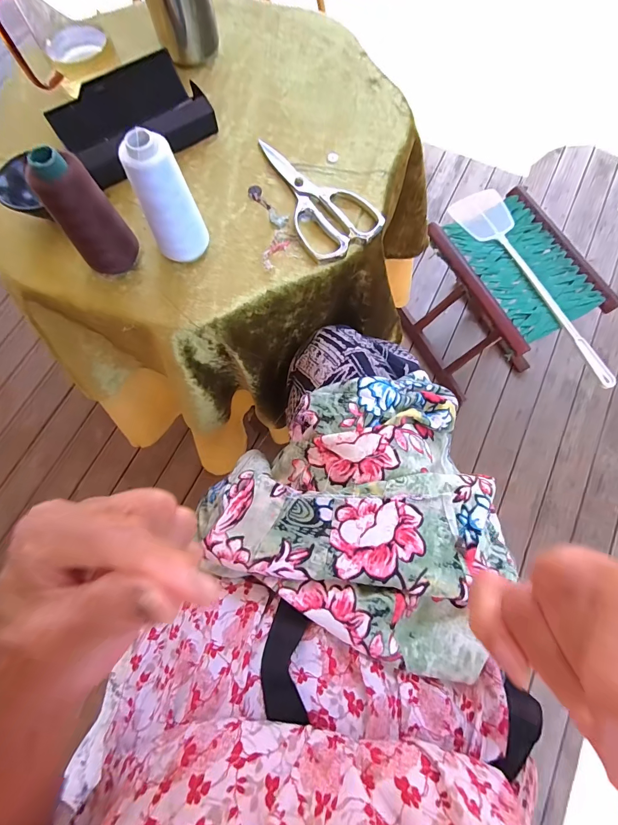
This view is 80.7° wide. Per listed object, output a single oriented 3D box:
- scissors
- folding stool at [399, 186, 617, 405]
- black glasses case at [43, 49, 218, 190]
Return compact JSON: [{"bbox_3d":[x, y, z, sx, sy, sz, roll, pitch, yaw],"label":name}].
[{"bbox_3d":[0.003,-0.236,0.388,0.083,0.014,0.169,-30,76,-8],"label":"scissors"},{"bbox_3d":[0.389,-0.237,0.817,0.240,0.287,0.295,-28,76,-8],"label":"folding stool"},{"bbox_3d":[-0.190,-0.321,0.402,0.152,0.034,0.118,-37,77,-10],"label":"black glasses case"}]

